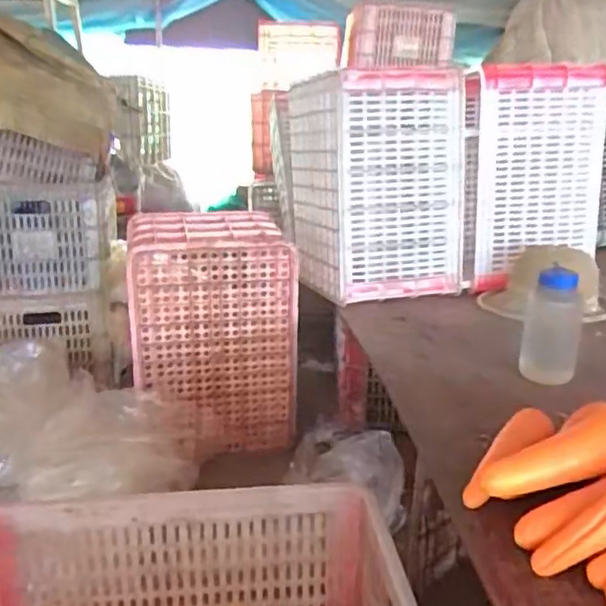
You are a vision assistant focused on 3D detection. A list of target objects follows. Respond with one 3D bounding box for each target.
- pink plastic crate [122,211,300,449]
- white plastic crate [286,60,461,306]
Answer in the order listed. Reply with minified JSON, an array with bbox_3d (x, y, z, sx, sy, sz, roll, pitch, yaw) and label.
[{"bbox_3d":[-0.199,0.053,1.456,0.340,0.455,0.290,-3,19,-9],"label":"pink plastic crate"},{"bbox_3d":[0.159,-0.284,1.537,0.335,0.470,0.359,-4,19,-13],"label":"white plastic crate"}]

